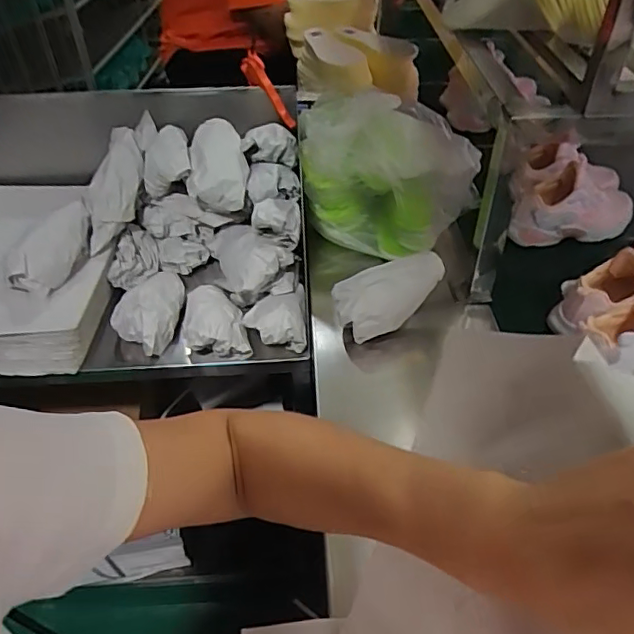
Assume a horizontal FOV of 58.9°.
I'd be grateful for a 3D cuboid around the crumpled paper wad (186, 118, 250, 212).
[{"bbox_3d":[-0.151,-0.229,0.857,0.086,0.081,0.147,-5,46,-5],"label":"crumpled paper wad"}]

